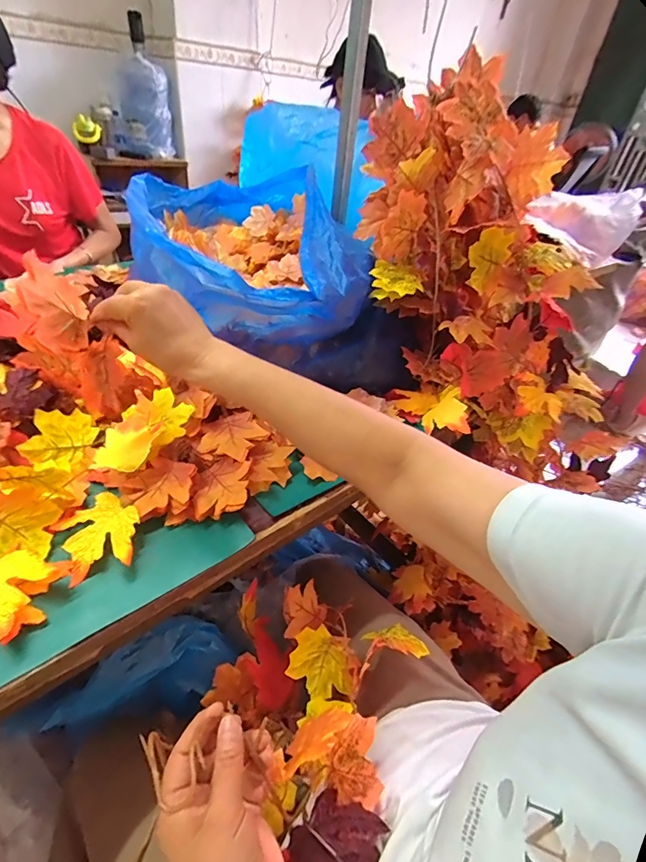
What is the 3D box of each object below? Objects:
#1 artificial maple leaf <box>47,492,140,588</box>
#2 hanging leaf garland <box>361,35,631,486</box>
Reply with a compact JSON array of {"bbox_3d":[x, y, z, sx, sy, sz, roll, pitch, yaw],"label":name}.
[{"bbox_3d":[-0.231,0.111,0.431,0.075,0.027,0.089,-20,47,-29],"label":"artificial maple leaf"},{"bbox_3d":[0.242,-0.180,0.628,0.278,0.637,0.230,-31,14,-37],"label":"hanging leaf garland"}]

